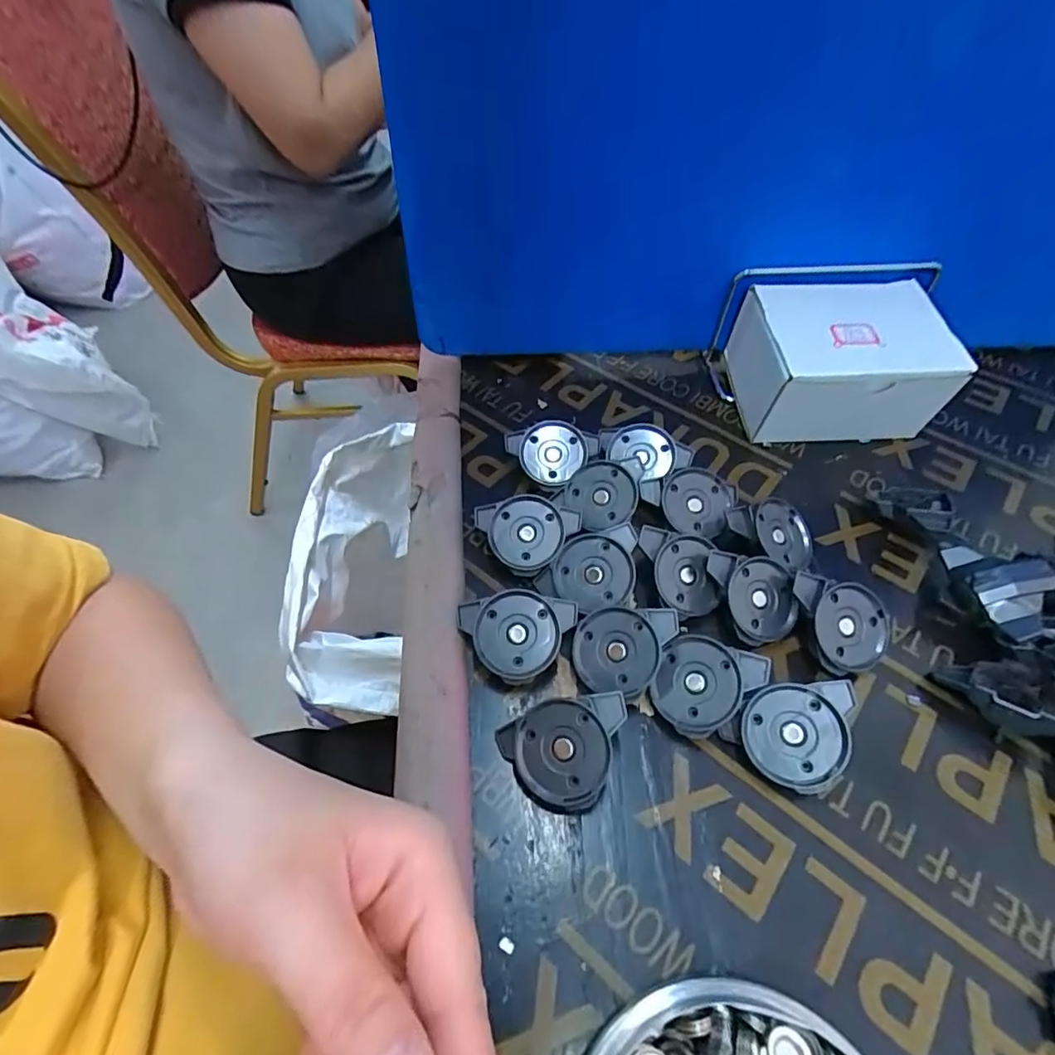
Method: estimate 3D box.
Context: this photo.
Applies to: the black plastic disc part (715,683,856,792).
[{"bbox_3d":[0.122,0.089,0.243,0.044,0.011,0.053,41,89,20],"label":"black plastic disc part"}]

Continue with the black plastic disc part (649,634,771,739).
[{"bbox_3d":[0.083,0.073,0.256,0.041,0.009,0.048,34,88,29],"label":"black plastic disc part"}]

